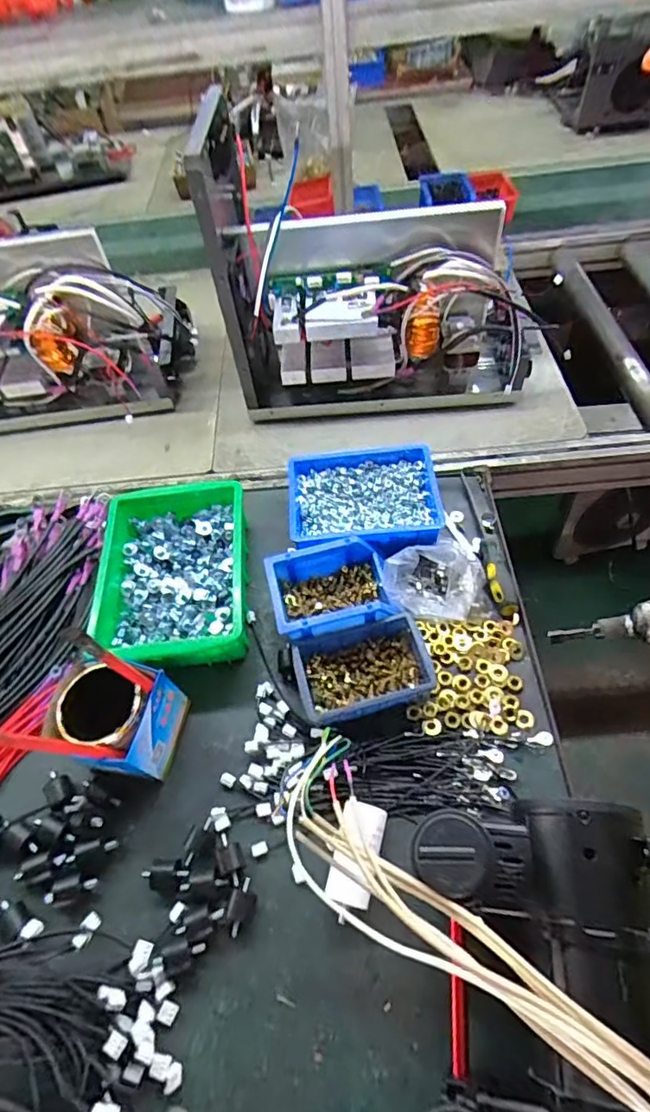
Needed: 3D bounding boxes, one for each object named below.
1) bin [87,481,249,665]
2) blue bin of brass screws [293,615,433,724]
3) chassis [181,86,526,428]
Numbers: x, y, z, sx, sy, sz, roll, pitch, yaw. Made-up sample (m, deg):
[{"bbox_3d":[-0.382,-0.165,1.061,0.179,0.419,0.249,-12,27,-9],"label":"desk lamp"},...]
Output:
[{"bbox_3d":[-0.197,0.027,0.692,0.192,0.075,0.255,-5,55,1],"label":"bin"},{"bbox_3d":[0.041,0.131,0.596,0.141,0.041,0.097,-13,56,-5],"label":"blue bin of brass screws"},{"bbox_3d":[0.077,-0.418,0.801,0.440,0.361,0.200,-5,55,1],"label":"chassis"}]

